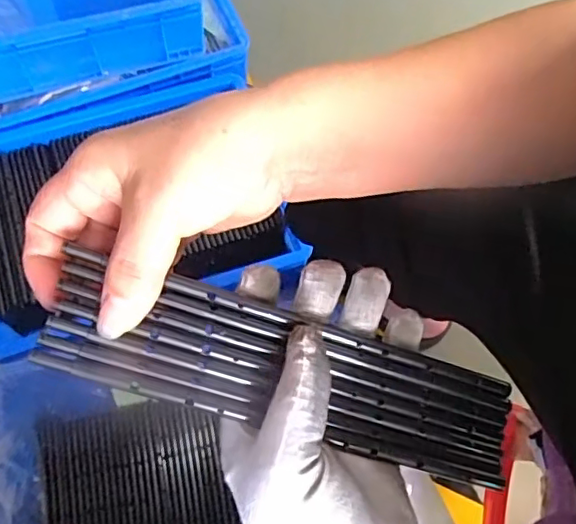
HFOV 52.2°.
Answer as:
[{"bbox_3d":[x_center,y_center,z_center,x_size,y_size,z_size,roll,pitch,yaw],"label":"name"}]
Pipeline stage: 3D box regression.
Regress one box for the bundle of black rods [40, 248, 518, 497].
[{"bbox_3d":[0.005,0.052,0.272,0.221,0.011,0.053,17,66,-12],"label":"bundle of black rods"}]

